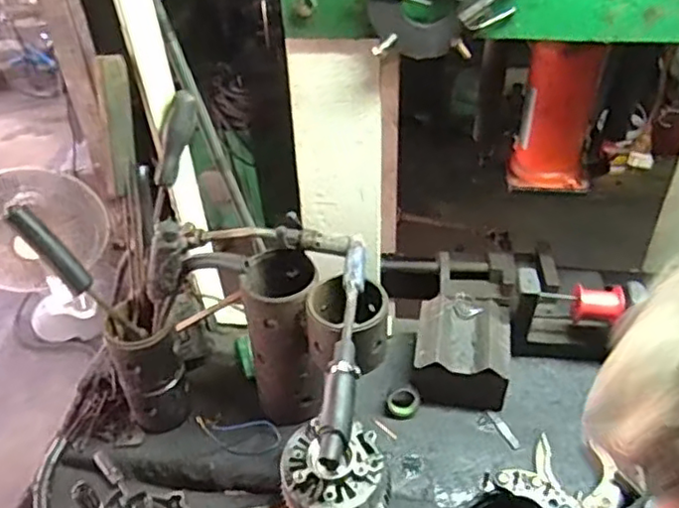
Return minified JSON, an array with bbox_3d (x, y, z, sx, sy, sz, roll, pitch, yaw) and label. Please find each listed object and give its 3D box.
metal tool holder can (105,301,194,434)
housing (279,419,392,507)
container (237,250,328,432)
[{"bbox_3d":[-0.238,0.139,0.805,0.077,0.179,0.077,-2,40,1],"label":"metal tool holder can"},{"bbox_3d":[0.004,0.258,0.737,0.130,0.065,0.133,-2,40,1],"label":"housing"},{"bbox_3d":[-0.067,0.108,0.801,0.086,0.209,0.094,-10,41,-9],"label":"container"}]

